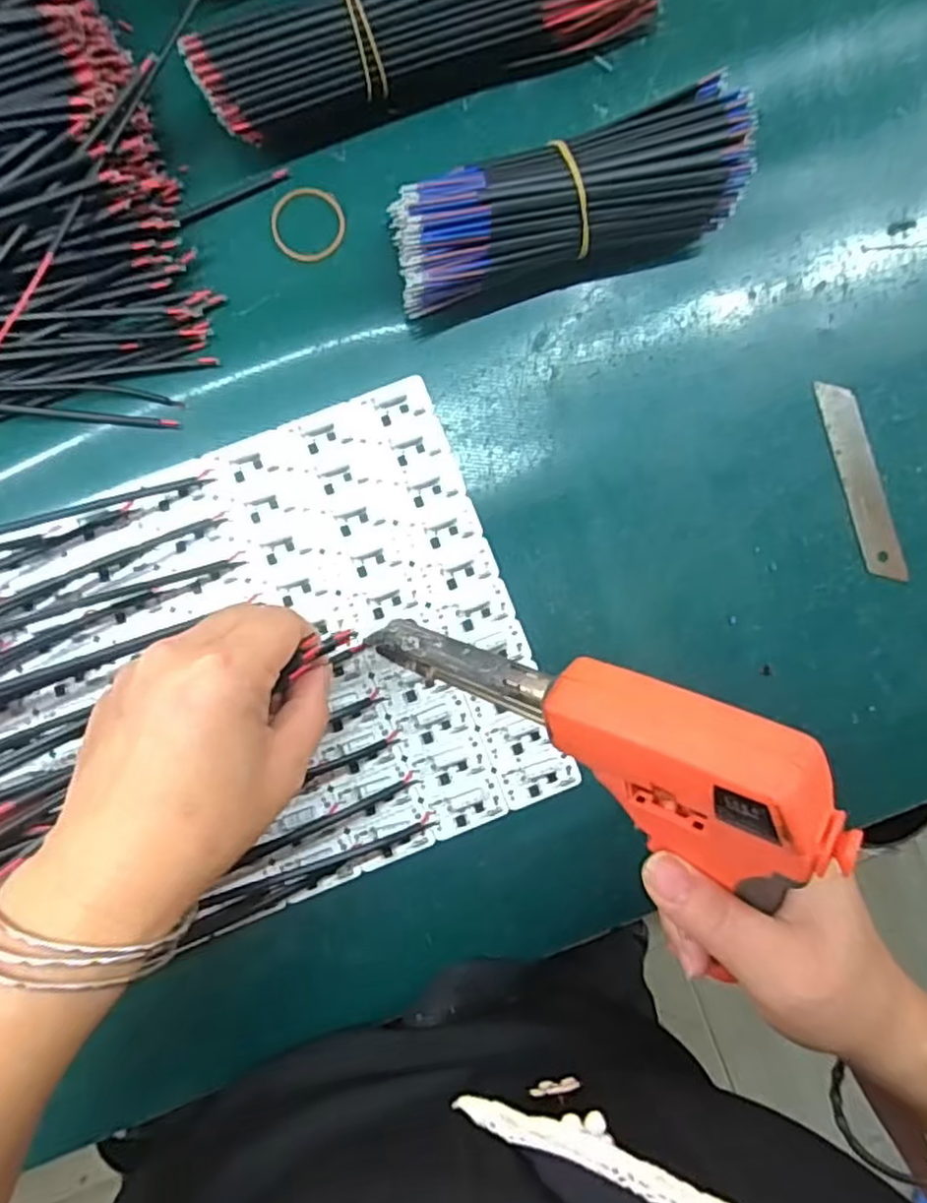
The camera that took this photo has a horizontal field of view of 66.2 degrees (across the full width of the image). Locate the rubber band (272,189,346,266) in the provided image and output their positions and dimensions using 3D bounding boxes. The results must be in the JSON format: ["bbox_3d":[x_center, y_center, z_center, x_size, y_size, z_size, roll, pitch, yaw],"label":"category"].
[{"bbox_3d":[-0.070,-0.171,0.322,0.034,0.004,0.033,0,89,-3],"label":"rubber band"}]

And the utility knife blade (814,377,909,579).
[{"bbox_3d":[0.183,-0.055,0.326,0.018,0.004,0.094,-17,91,3],"label":"utility knife blade"}]

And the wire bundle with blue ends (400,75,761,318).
[{"bbox_3d":[0.043,-0.169,0.302,0.149,0.041,0.046,-17,90,-3],"label":"wire bundle with blue ends"}]

